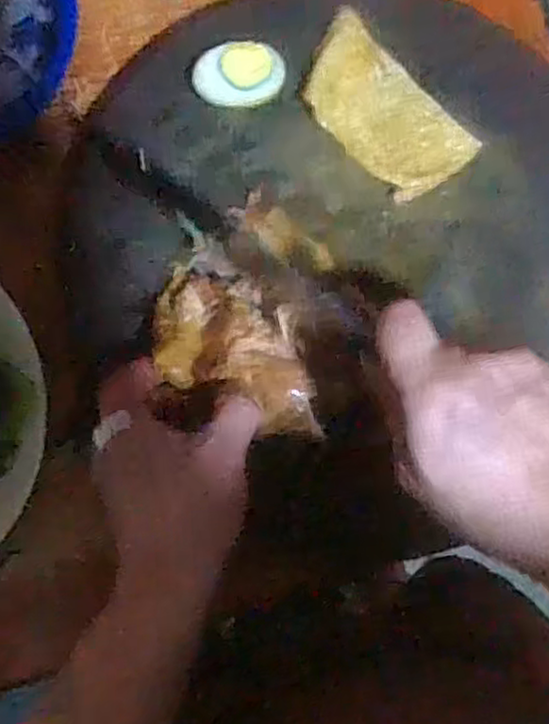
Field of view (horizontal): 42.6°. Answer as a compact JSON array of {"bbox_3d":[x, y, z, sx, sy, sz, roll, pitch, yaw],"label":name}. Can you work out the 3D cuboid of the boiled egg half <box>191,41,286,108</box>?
[{"bbox_3d":[-0.022,-0.175,0.438,0.054,0.024,0.040,-11,86,-4],"label":"boiled egg half"}]

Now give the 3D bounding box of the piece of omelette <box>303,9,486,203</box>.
[{"bbox_3d":[0.069,-0.159,0.447,0.064,0.015,0.116,-45,89,-5],"label":"piece of omelette"}]

